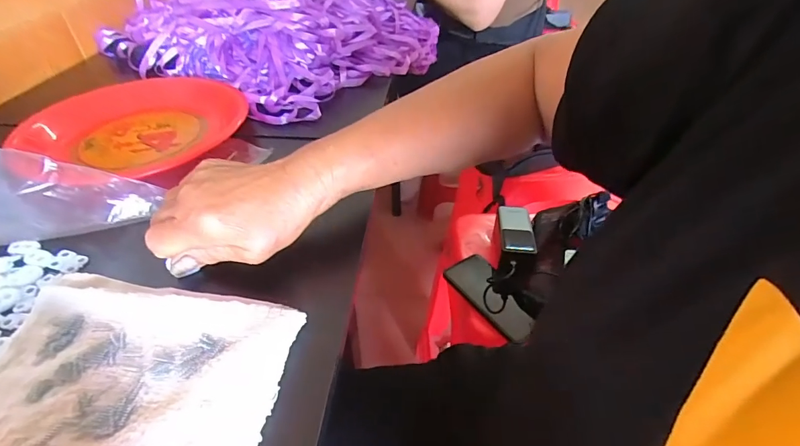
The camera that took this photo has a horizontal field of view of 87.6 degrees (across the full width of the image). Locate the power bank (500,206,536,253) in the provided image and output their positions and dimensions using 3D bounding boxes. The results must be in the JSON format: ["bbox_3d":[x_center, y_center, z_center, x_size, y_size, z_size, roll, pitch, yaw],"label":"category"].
[{"bbox_3d":[0.192,0.009,0.686,0.052,0.013,0.109,6,41,6],"label":"power bank"}]

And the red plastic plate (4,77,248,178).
[{"bbox_3d":[-0.290,-0.119,0.471,0.199,0.037,0.199,0,41,0],"label":"red plastic plate"}]

